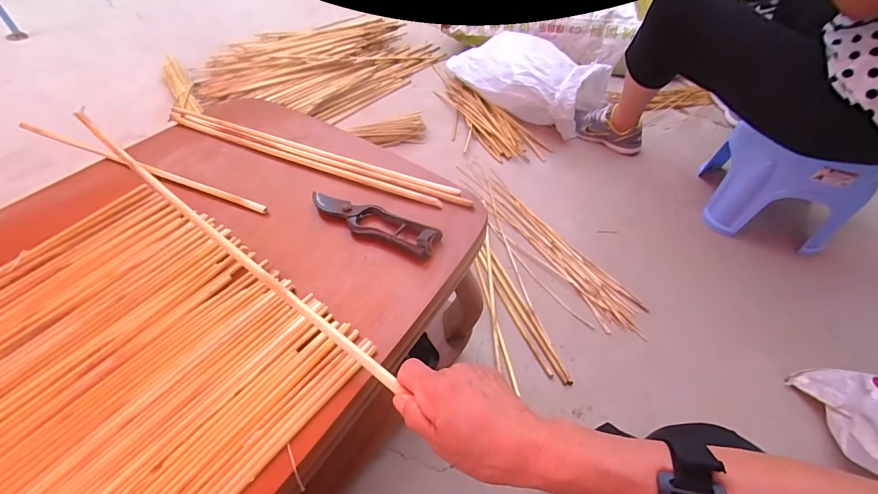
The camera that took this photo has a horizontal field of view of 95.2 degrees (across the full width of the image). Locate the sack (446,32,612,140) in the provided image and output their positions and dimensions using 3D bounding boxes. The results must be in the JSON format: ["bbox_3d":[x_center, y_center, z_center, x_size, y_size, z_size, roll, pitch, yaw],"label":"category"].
[{"bbox_3d":[0.268,-0.572,1.346,0.213,0.194,0.538,-33,58,-25],"label":"sack"}]

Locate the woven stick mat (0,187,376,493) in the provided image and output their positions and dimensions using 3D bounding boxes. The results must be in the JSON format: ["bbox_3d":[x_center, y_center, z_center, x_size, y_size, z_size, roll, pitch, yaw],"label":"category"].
[{"bbox_3d":[-0.393,0.166,0.357,0.417,0.019,0.524,30,57,24],"label":"woven stick mat"}]

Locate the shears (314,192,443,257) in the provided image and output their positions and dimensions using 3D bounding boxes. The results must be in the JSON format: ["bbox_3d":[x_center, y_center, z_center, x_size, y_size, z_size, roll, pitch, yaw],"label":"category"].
[{"bbox_3d":[-0.087,-0.040,0.514,0.191,0.024,0.048,24,55,20],"label":"shears"}]

